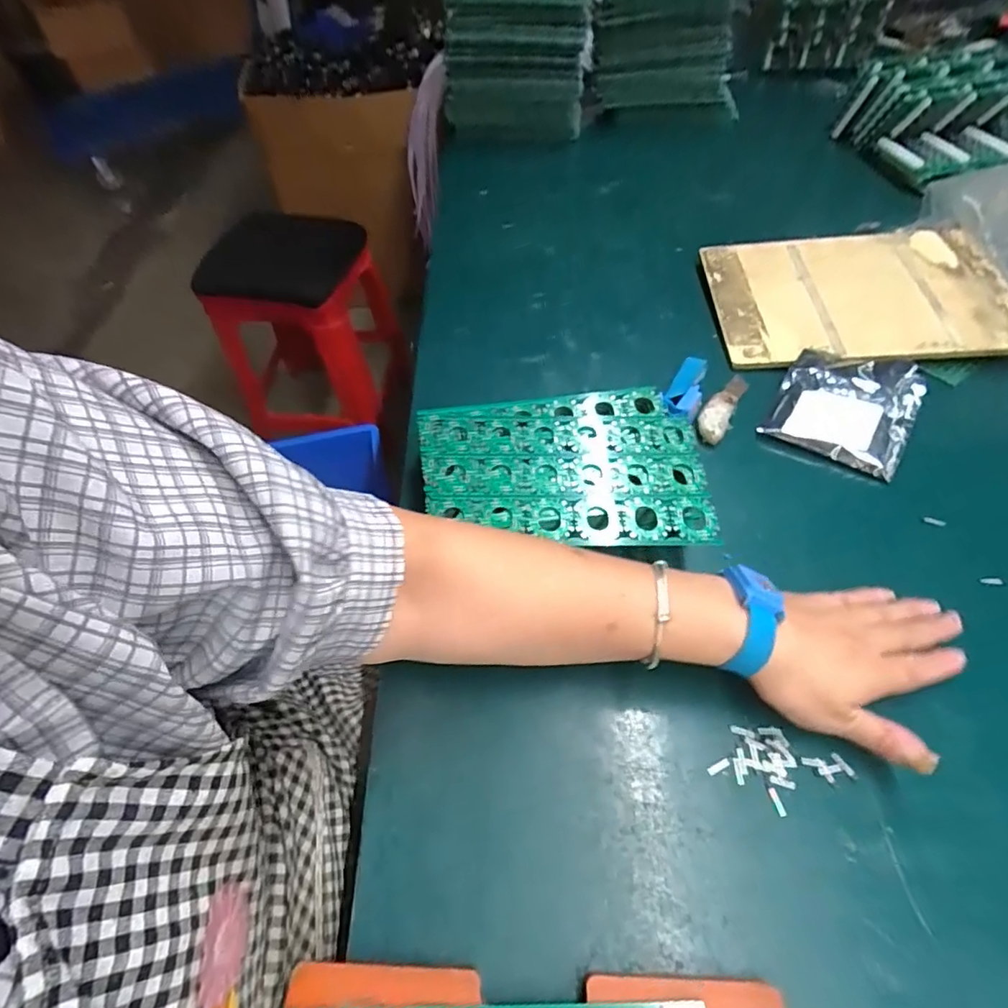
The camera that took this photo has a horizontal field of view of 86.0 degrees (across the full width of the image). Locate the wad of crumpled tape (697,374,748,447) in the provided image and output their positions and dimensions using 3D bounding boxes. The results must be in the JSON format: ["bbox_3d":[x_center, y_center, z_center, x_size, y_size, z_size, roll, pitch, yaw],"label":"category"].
[{"bbox_3d":[0.211,-0.095,0.515,0.028,0.011,0.107,28,59,22],"label":"wad of crumpled tape"}]

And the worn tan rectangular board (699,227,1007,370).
[{"bbox_3d":[0.385,-0.233,0.597,0.303,0.016,0.219,-4,54,3],"label":"worn tan rectangular board"}]

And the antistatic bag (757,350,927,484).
[{"bbox_3d":[0.316,-0.092,0.502,0.109,0.030,0.124,27,59,22],"label":"antistatic bag"}]

